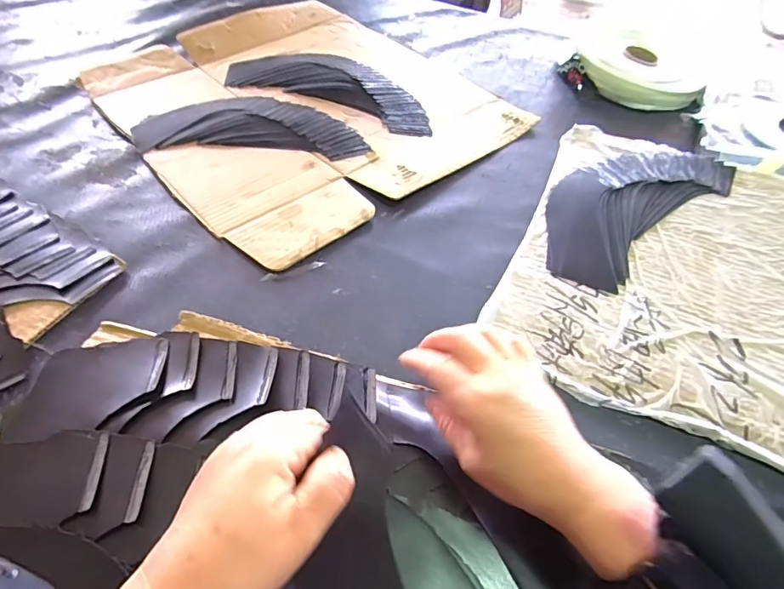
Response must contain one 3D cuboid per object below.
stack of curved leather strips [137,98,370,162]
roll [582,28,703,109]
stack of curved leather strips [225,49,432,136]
[{"bbox_3d":[-0.163,-0.203,0.564,0.259,0.008,0.121,1,50,-2],"label":"stack of curved leather strips"},{"bbox_3d":[0.348,-0.311,0.654,0.153,0.049,0.153,1,50,-2],"label":"roll"},{"bbox_3d":[-0.072,-0.287,0.633,0.295,0.016,0.129,21,53,15],"label":"stack of curved leather strips"}]

